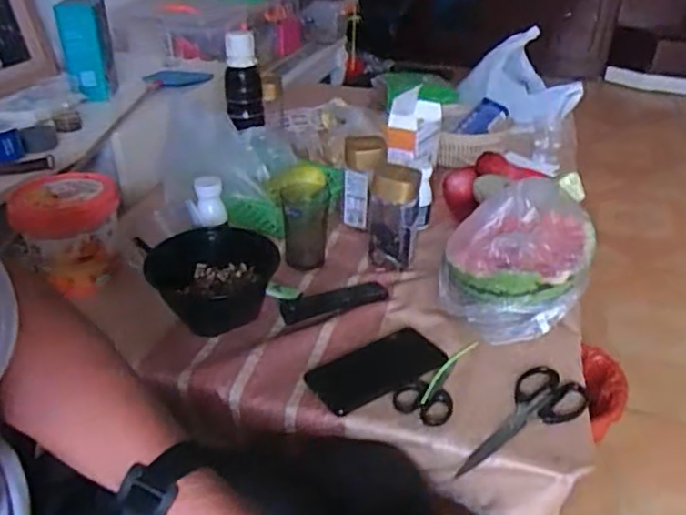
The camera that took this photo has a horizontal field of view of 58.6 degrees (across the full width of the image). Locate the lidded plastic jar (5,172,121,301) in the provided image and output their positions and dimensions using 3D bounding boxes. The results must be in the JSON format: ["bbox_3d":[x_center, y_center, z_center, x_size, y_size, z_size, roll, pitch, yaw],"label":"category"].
[{"bbox_3d":[-0.373,-0.032,0.841,0.129,0.128,0.132,1,32,0],"label":"lidded plastic jar"}]

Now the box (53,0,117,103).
[{"bbox_3d":[-0.497,-0.393,1.197,0.091,0.203,0.055,-10,34,-17],"label":"box"}]

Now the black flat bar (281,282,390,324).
[{"bbox_3d":[-0.011,0.056,0.825,0.149,0.014,0.047,-13,35,-21],"label":"black flat bar"}]

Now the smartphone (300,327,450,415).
[{"bbox_3d":[0.040,0.128,0.719,0.162,0.005,0.081,-19,37,-28],"label":"smartphone"}]

